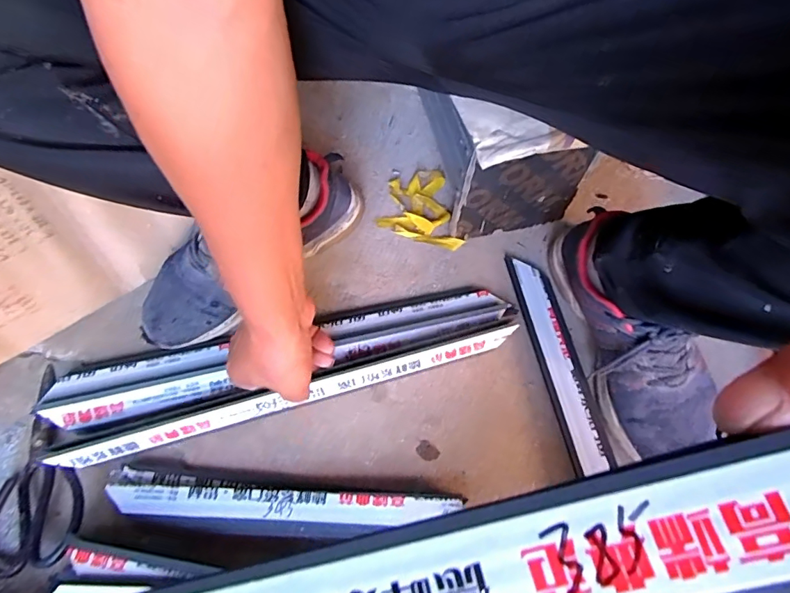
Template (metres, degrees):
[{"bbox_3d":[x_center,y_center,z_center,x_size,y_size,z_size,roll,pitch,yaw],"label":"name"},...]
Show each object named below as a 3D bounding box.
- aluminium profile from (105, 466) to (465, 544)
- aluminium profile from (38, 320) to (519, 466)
[{"bbox_3d":[-0.112,0.203,0.473,0.327,0.030,0.050,5,70,4],"label":"aluminium profile"},{"bbox_3d":[-0.103,0.093,0.505,0.466,0.019,0.032,-14,70,-7],"label":"aluminium profile"}]

